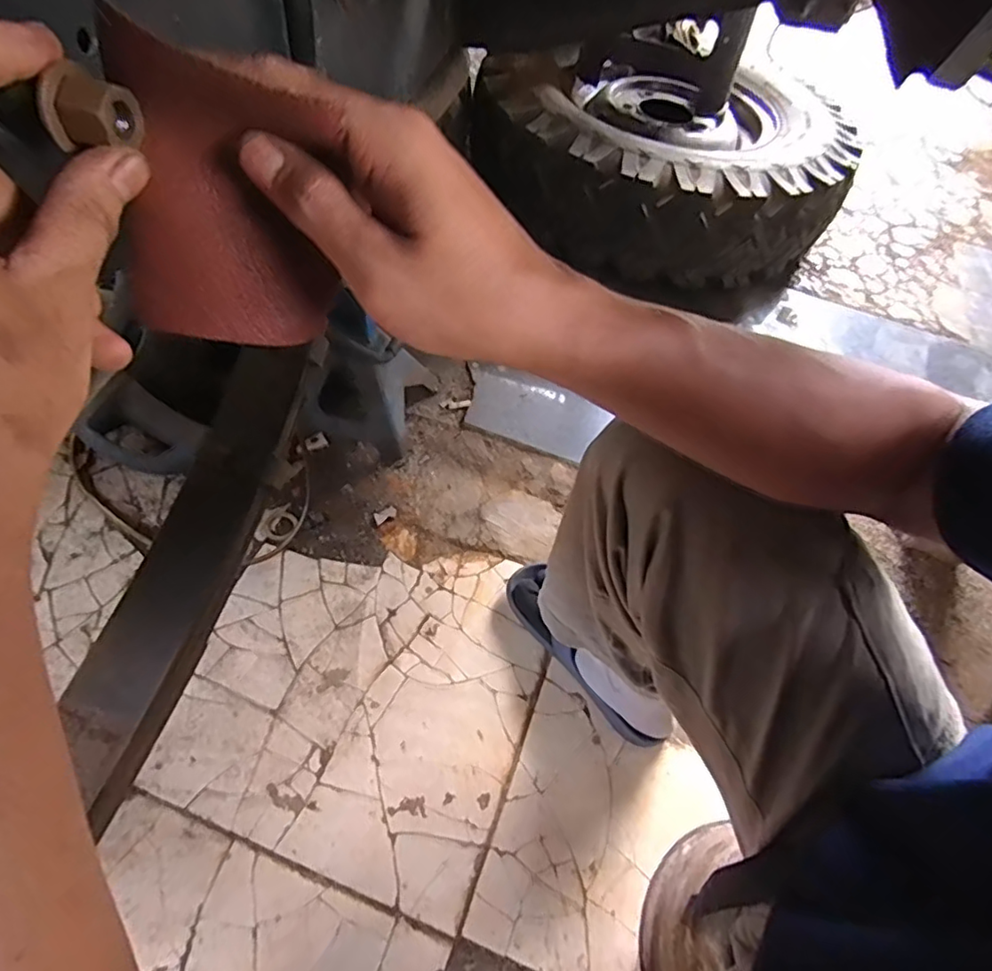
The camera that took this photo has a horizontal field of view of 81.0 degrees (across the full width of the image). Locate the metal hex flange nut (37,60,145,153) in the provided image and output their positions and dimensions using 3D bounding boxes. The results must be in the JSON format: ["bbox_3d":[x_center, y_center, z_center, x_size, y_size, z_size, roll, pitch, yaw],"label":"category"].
[{"bbox_3d":[-0.121,-0.112,0.173,0.021,0.017,0.017,5,57,-2],"label":"metal hex flange nut"}]

